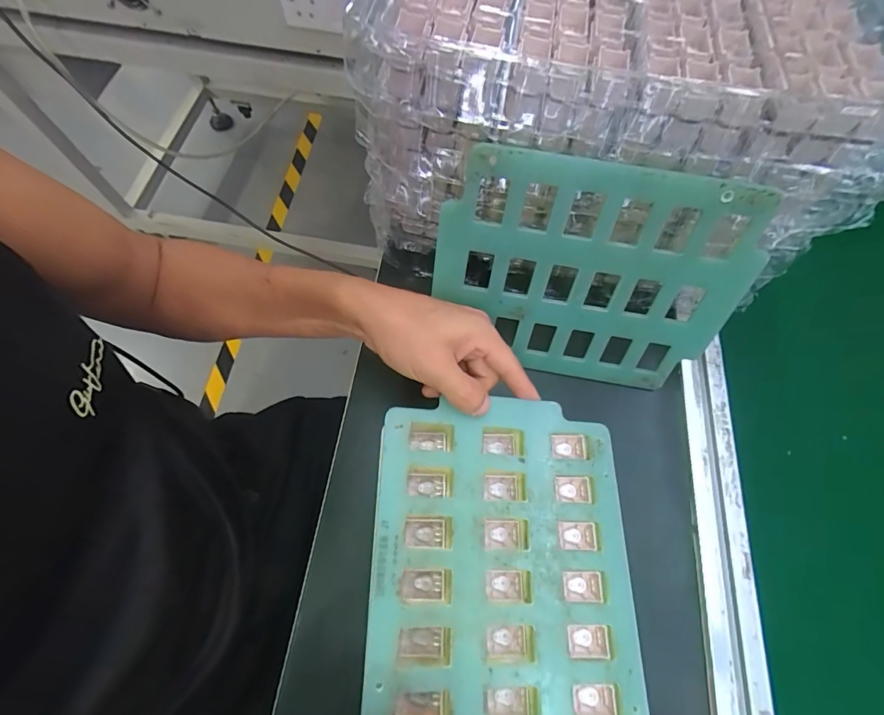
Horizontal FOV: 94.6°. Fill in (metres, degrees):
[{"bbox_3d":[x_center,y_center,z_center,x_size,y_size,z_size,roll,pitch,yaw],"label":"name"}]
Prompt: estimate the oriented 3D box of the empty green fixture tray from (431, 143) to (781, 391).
[{"bbox_3d":[0.107,-0.055,0.315,0.225,0.178,0.008,10,42,3],"label":"empty green fixture tray"}]

